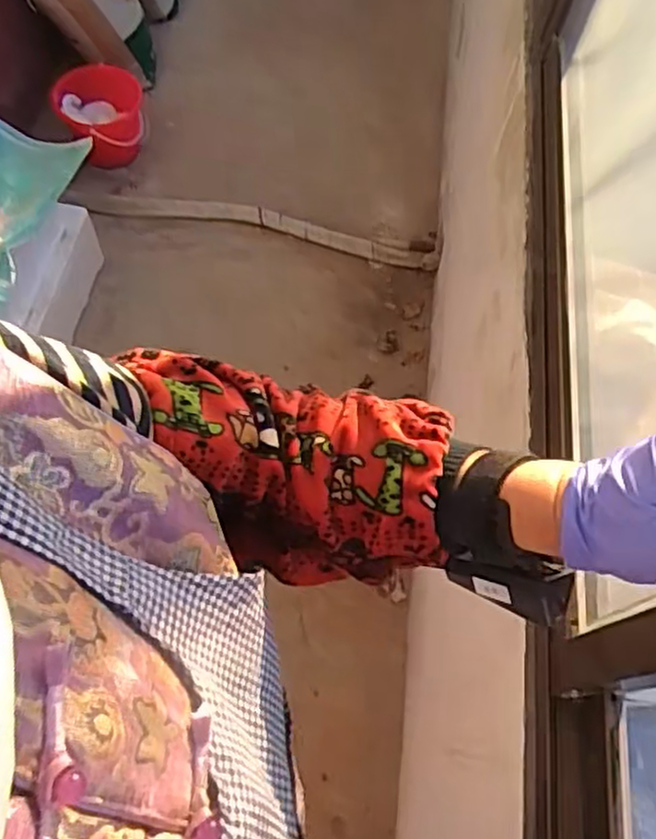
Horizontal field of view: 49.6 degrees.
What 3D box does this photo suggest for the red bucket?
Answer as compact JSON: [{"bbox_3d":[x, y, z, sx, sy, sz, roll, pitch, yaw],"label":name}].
[{"bbox_3d":[-0.554,-0.746,1.763,0.214,0.194,0.214,1,64,-1],"label":"red bucket"}]

